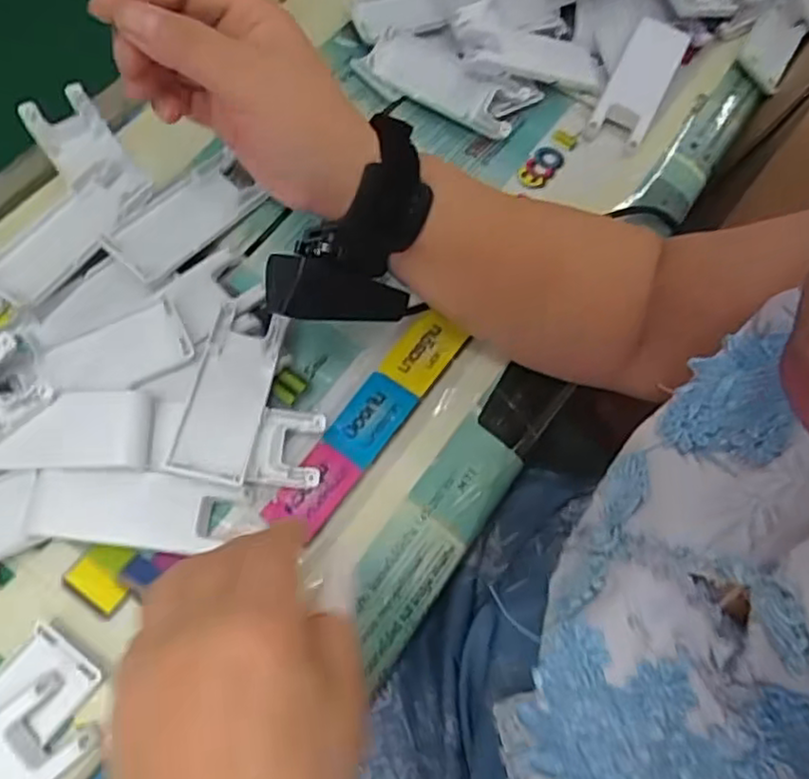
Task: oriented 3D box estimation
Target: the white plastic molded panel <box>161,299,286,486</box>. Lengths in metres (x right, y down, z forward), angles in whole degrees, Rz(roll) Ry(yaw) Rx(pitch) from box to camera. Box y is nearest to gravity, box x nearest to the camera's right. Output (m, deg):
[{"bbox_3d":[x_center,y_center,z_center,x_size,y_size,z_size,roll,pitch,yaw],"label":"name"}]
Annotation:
[{"bbox_3d":[-0.093,0.002,0.375,0.040,0.008,0.092,18,70,-14],"label":"white plastic molded panel"}]

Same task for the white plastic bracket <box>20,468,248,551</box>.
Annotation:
[{"bbox_3d":[-0.131,0.058,0.347,0.095,0.006,0.036,9,75,-14],"label":"white plastic bracket"}]

